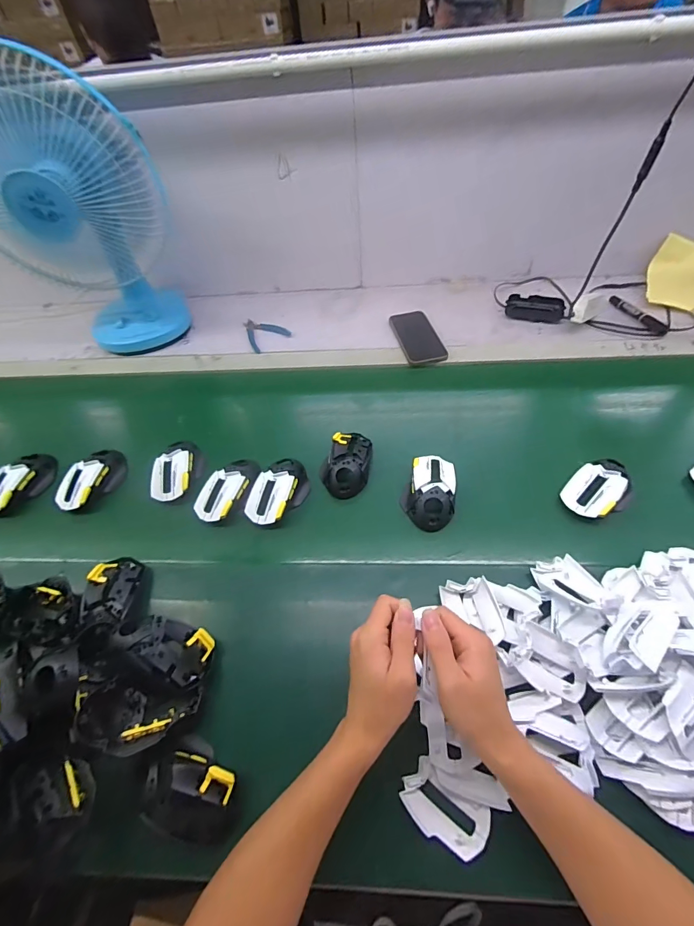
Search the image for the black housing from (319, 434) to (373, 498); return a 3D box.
[{"bbox_3d":[0.000,-0.005,0.625,0.070,0.028,0.113,7,53,11],"label":"black housing"}]

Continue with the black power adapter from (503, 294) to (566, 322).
[{"bbox_3d":[0.390,-0.321,0.833,0.113,0.026,0.055,12,54,15],"label":"black power adapter"}]

